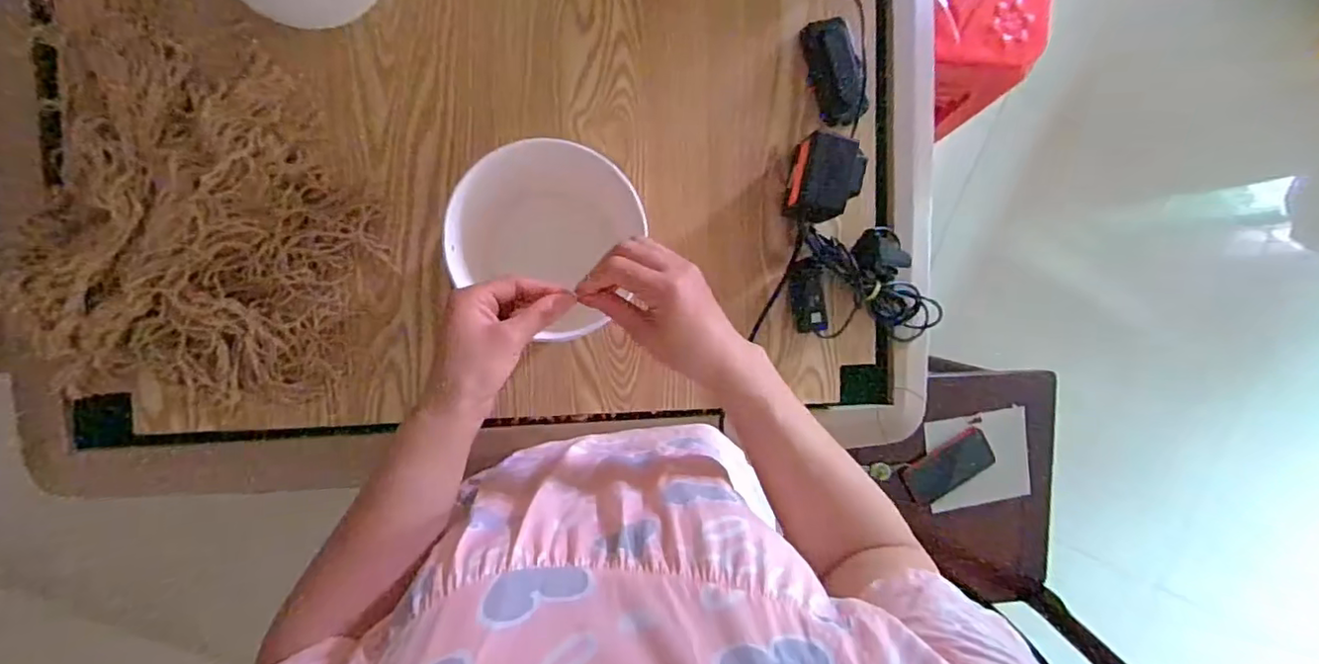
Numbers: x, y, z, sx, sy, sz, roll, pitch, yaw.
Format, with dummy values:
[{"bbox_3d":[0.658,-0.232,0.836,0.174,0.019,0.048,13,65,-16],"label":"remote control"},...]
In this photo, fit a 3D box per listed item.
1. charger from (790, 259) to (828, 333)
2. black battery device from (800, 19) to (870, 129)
[{"bbox_3d":[0.157,-0.037,0.634,0.033,0.016,0.076,-12,94,-8],"label":"charger"},{"bbox_3d":[0.186,-0.277,0.641,0.051,0.031,0.113,-10,94,-8],"label":"black battery device"}]

